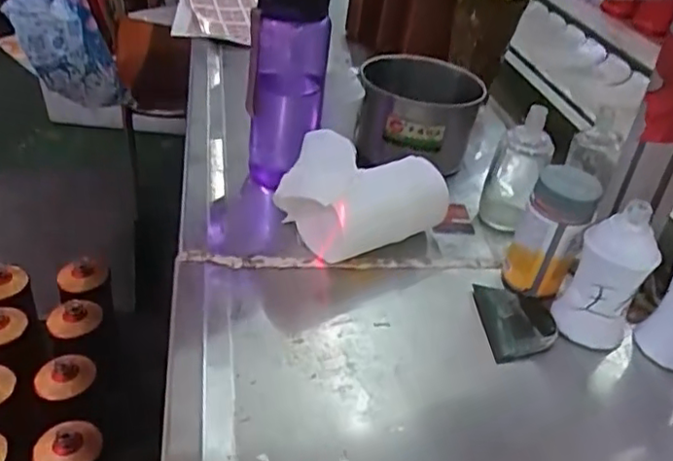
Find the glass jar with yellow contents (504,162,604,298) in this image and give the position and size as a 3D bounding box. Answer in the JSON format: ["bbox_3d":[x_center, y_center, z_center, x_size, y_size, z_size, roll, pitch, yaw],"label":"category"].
[{"bbox_3d":[0.182,0.001,0.540,0.056,0.108,0.052,17,37,16],"label":"glass jar with yellow contents"}]

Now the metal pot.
[{"bbox_3d":[0.091,-0.134,0.729,0.127,0.094,0.138,4,35,-3],"label":"metal pot"}]

